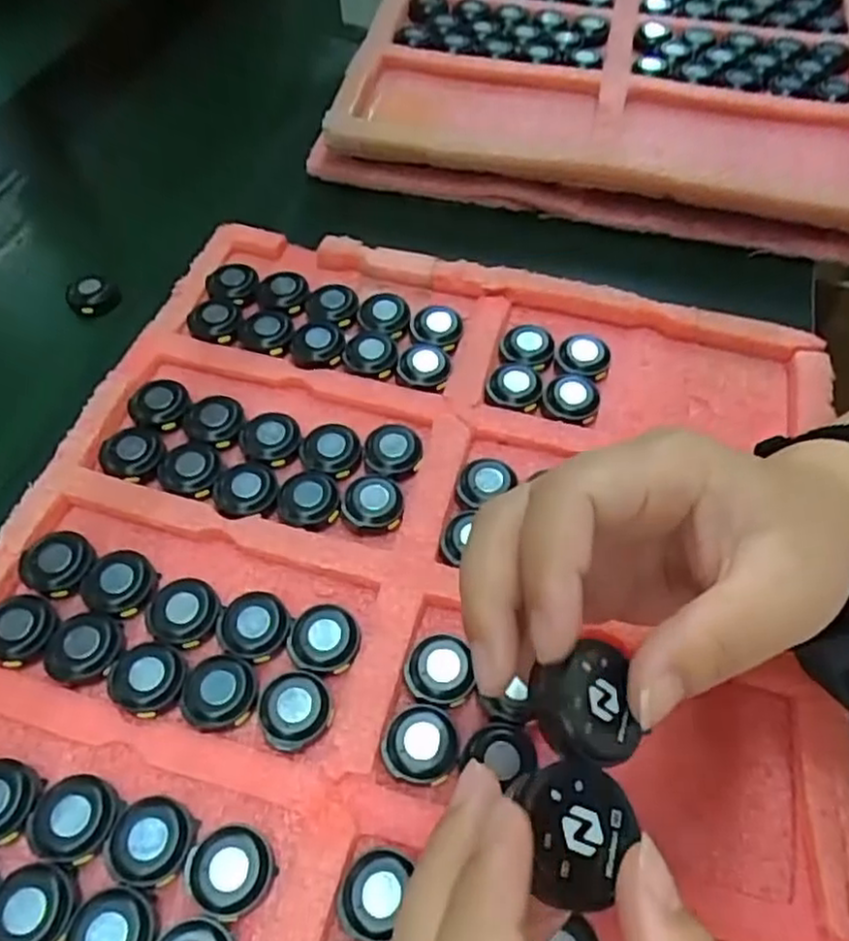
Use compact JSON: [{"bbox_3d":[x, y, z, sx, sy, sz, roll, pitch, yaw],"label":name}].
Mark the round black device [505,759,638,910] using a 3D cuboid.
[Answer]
[{"bbox_3d":[0.035,0.080,0.158,0.026,0.005,0.029,-7,58,-6],"label":"round black device"}]

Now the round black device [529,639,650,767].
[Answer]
[{"bbox_3d":[0.040,0.057,0.175,0.025,0.008,0.028,-8,58,-7],"label":"round black device"}]

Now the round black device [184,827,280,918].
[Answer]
[{"bbox_3d":[-0.071,0.145,0.259,0.028,0.010,0.029,1,57,-1],"label":"round black device"}]

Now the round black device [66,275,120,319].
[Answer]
[{"bbox_3d":[-0.211,-0.111,0.454,0.029,0.011,0.030,-1,55,1],"label":"round black device"}]

